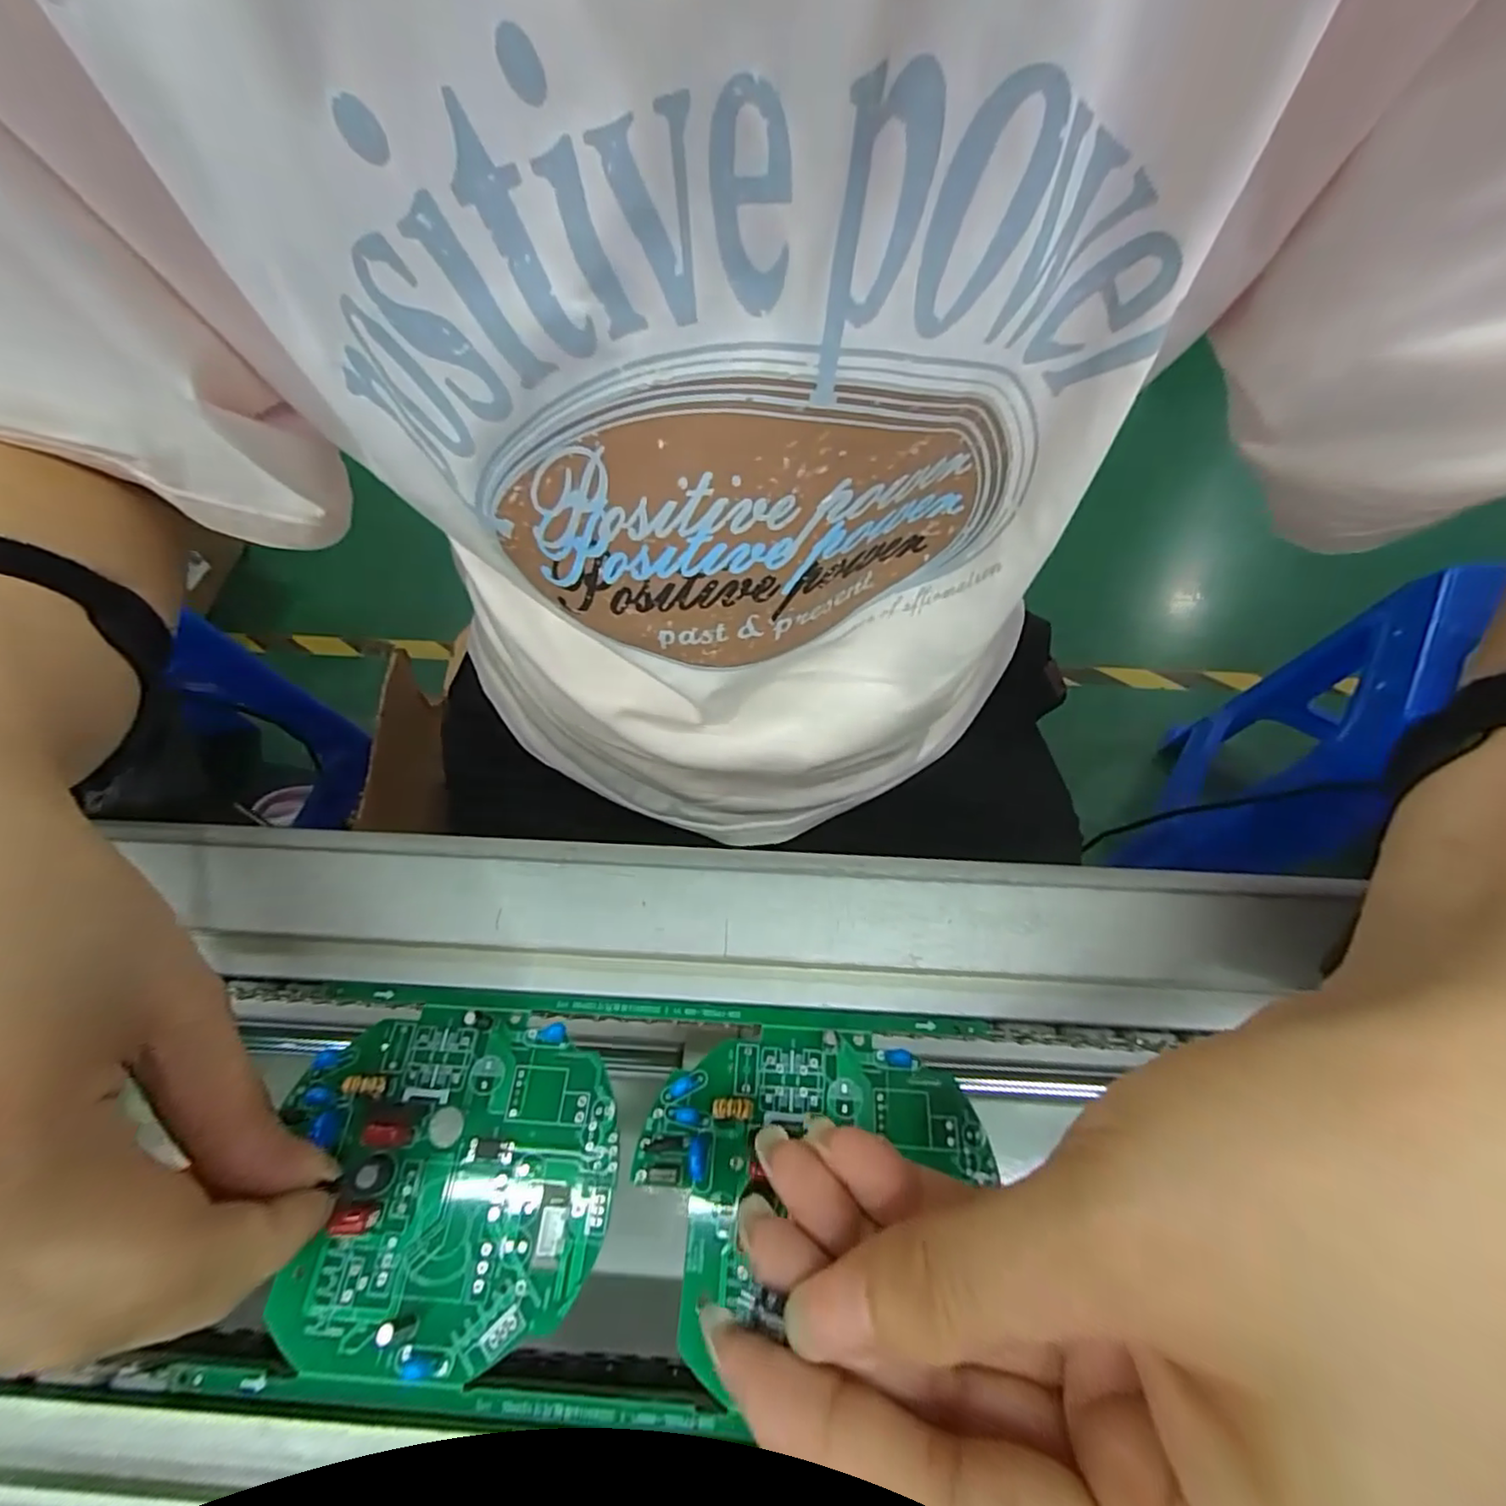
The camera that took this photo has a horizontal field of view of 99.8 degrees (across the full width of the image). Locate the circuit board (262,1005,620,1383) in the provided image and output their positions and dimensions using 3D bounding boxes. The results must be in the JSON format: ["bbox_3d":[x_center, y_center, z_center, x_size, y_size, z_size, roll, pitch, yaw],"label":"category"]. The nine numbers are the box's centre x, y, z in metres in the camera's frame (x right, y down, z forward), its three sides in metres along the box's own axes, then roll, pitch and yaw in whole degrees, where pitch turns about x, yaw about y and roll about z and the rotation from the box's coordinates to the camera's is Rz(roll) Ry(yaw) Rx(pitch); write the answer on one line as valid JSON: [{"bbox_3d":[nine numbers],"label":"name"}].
[{"bbox_3d":[-0.083,0.115,0.174,0.087,0.008,0.082,2,61,1],"label":"circuit board"}]

